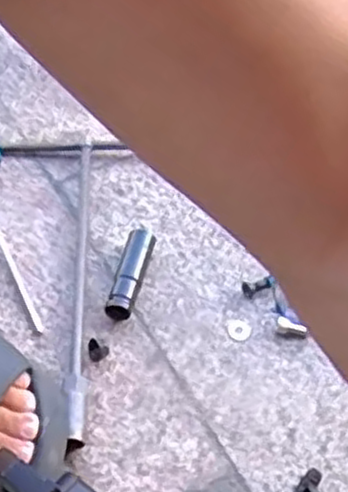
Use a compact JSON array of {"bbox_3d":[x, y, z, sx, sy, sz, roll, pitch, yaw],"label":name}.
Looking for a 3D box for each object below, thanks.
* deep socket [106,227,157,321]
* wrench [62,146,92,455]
[{"bbox_3d":[-0.034,0.024,0.593,0.021,0.022,0.077,14,53,5],"label":"deep socket"},{"bbox_3d":[-0.073,0.028,0.590,0.013,0.019,0.276,1,53,-5],"label":"wrench"}]

